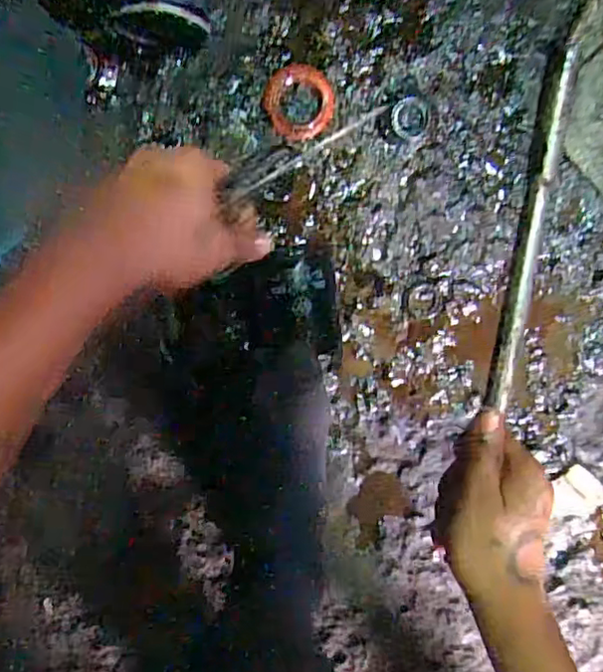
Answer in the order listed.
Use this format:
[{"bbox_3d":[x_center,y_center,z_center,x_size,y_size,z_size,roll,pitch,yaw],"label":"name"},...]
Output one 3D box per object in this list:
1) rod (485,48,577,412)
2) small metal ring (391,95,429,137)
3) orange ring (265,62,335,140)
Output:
[{"bbox_3d":[0.135,-0.055,0.371,0.013,0.010,0.206,6,105,0],"label":"rod"},{"bbox_3d":[0.086,-0.173,0.494,0.030,0.004,0.030,0,98,1],"label":"small metal ring"},{"bbox_3d":[-0.001,-0.184,0.492,0.053,0.004,0.057,0,98,1],"label":"orange ring"}]

